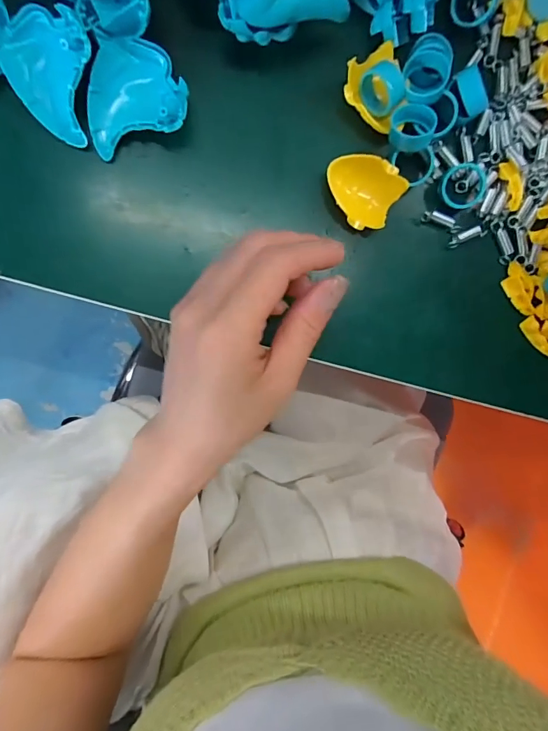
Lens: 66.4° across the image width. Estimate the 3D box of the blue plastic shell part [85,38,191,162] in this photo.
[{"bbox_3d":[-0.076,-0.147,0.228,0.054,0.018,0.049,-13,96,-5],"label":"blue plastic shell part"}]

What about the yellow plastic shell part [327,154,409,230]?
[{"bbox_3d":[0.052,-0.104,0.248,0.044,0.011,0.038,31,91,-8],"label":"yellow plastic shell part"}]

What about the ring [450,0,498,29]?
[{"bbox_3d":[0.117,-0.213,0.244,0.026,0.008,0.026,13,124,20],"label":"ring"}]

